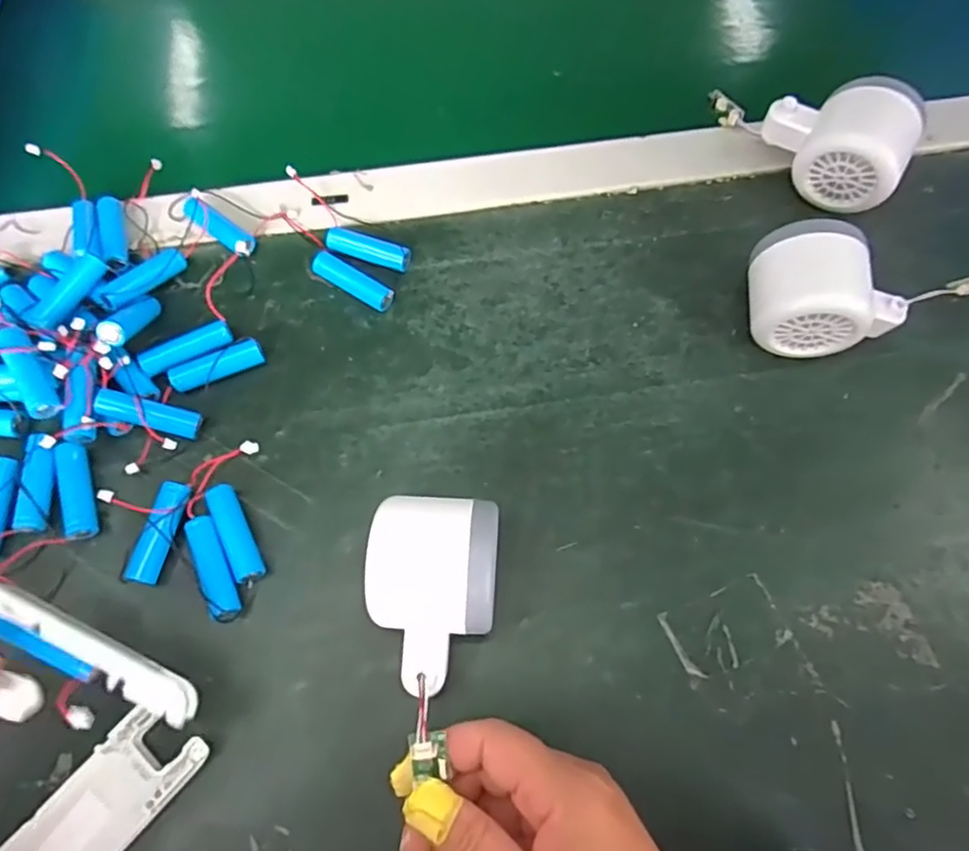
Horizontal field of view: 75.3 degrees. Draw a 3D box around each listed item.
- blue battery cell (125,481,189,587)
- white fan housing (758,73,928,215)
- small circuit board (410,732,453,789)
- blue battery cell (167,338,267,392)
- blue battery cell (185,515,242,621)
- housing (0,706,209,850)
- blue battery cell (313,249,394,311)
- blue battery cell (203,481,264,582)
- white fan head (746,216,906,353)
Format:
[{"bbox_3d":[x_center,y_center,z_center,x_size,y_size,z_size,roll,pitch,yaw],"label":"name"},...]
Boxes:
[{"bbox_3d":[-0.163,0.054,0.316,0.014,0.013,0.050,15,68,6],"label":"blue battery cell"},{"bbox_3d":[0.214,-0.173,0.385,0.085,0.057,0.064,27,70,10],"label":"white fan housing"},{"bbox_3d":[-0.022,0.131,0.250,0.015,0.006,0.017,-8,68,-4],"label":"small circuit board"},{"bbox_3d":[-0.148,-0.032,0.349,0.050,0.015,0.013,-25,70,-10],"label":"blue battery cell"},{"bbox_3d":[-0.132,0.070,0.310,0.015,0.014,0.052,-22,70,-9],"label":"blue battery cell"},{"bbox_3d":[-0.170,0.170,0.268,0.039,0.012,0.103,38,72,14],"label":"housing"},{"bbox_3d":[-0.078,-0.084,0.372,0.050,0.014,0.015,29,70,11],"label":"blue battery cell"},{"bbox_3d":[-0.126,0.054,0.316,0.014,0.015,0.050,-25,70,-10],"label":"blue battery cell"},{"bbox_3d":[0.187,-0.071,0.344,0.080,0.057,0.056,7,68,2],"label":"white fan head"}]

